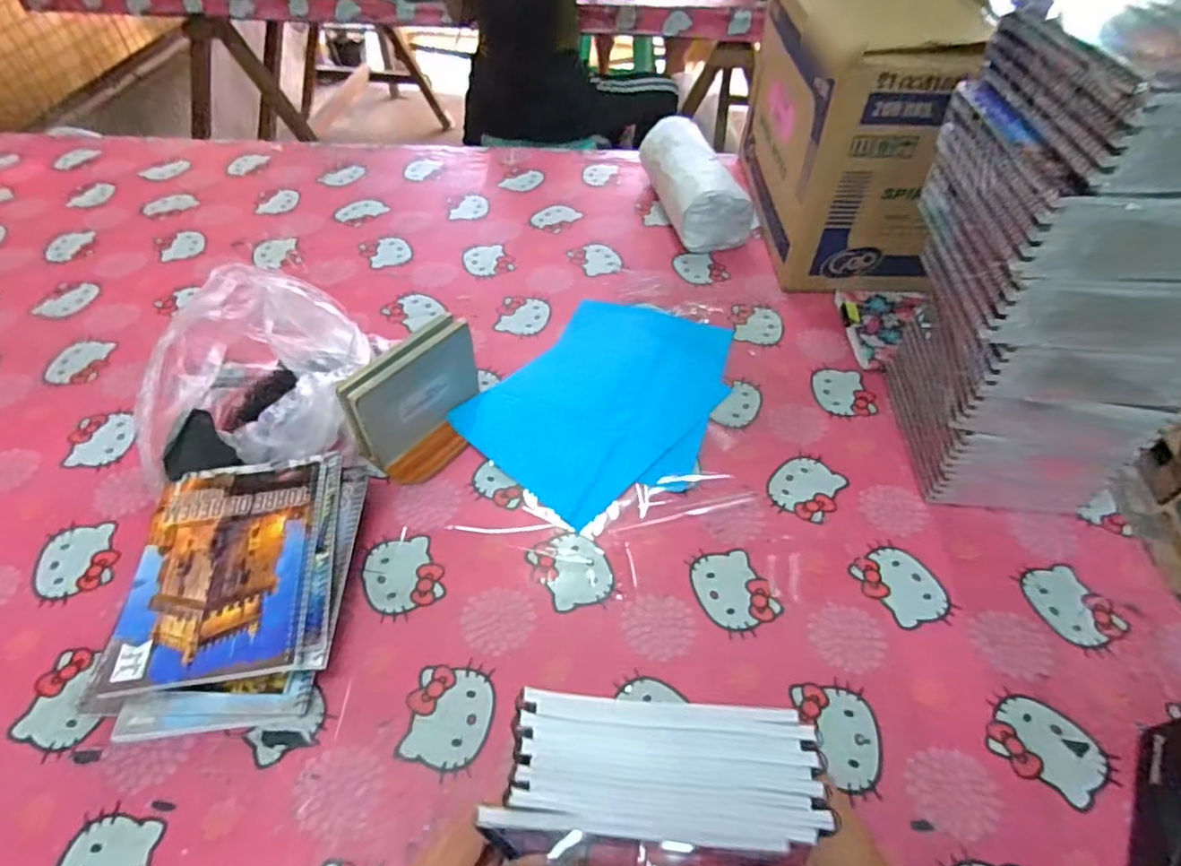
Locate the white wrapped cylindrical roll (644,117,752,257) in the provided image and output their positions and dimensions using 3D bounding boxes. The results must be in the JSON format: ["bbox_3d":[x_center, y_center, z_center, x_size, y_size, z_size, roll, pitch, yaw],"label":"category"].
[{"bbox_3d":[0.159,-0.398,0.957,0.104,0.096,0.258,-10,53,-9],"label":"white wrapped cylindrical roll"}]

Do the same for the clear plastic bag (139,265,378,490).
[{"bbox_3d":[-0.345,-0.068,0.677,0.229,0.117,0.242,0,52,-1],"label":"clear plastic bag"}]

